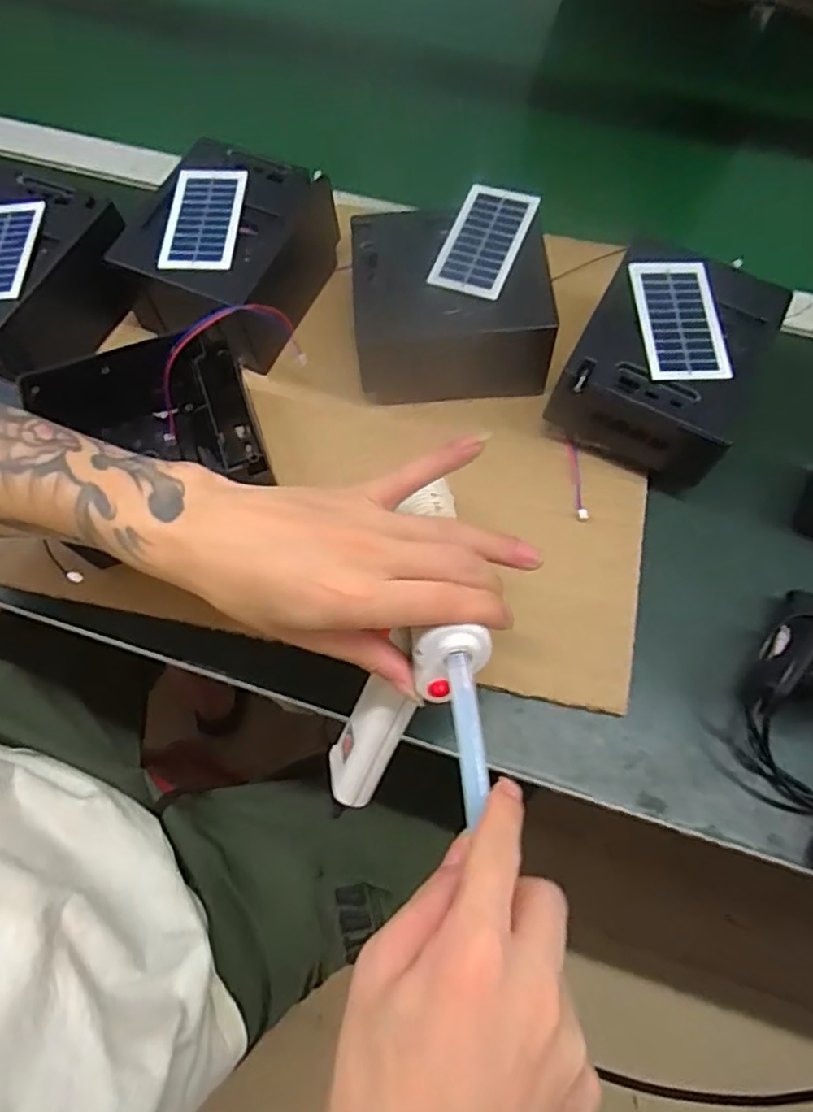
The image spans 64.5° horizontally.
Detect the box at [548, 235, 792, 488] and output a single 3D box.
[{"bbox_3d":[0.179,-0.131,0.452,0.116,0.077,0.145,27,71,12],"label":"box"}]

